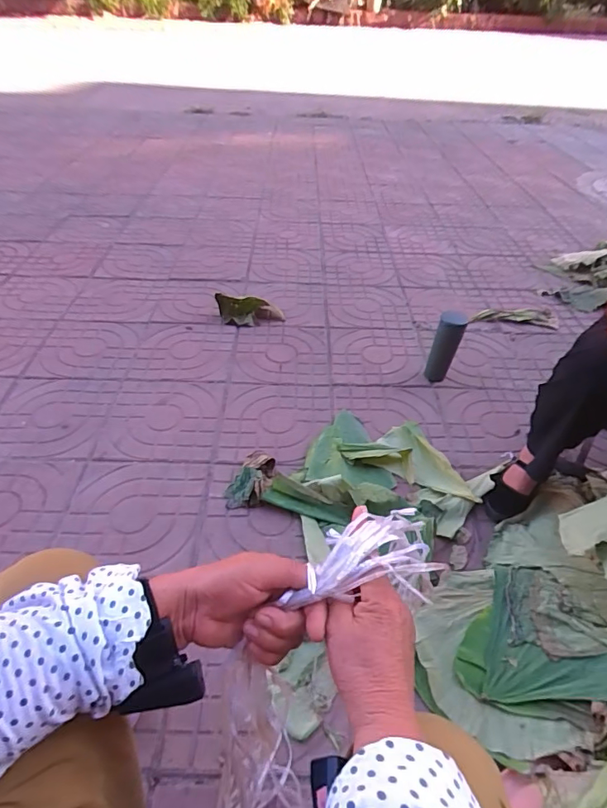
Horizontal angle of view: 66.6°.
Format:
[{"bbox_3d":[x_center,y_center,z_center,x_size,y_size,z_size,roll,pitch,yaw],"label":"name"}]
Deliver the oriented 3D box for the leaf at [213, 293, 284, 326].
[{"bbox_3d":[-0.188,-0.331,1.631,0.242,0.084,0.109,-2,42,-5],"label":"leaf"}]

